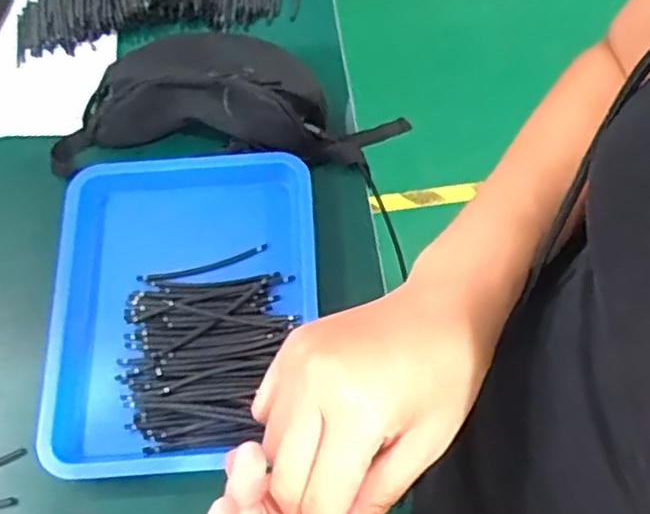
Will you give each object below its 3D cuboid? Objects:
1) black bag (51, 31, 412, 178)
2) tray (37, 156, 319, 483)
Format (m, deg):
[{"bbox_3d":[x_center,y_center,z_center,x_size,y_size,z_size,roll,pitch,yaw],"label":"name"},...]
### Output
[{"bbox_3d":[-0.114,-0.201,0.780,0.402,0.083,0.189,-3,64,0],"label":"black bag"},{"bbox_3d":[-0.146,0.048,0.692,0.277,0.039,0.334,-3,64,0],"label":"tray"}]

